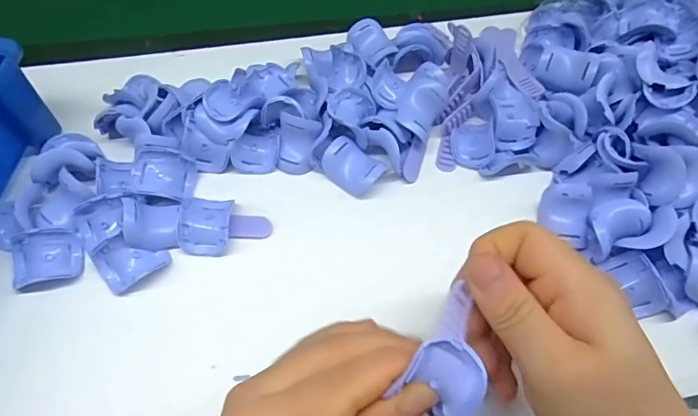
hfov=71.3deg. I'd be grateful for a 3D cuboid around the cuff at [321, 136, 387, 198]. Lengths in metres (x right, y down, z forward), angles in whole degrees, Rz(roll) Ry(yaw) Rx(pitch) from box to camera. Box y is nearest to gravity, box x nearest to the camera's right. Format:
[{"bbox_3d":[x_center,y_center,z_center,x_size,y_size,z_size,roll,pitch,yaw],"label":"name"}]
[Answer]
[{"bbox_3d":[0.003,-0.029,0.322,0.038,0.013,0.028,38,66,18],"label":"cuff"}]

